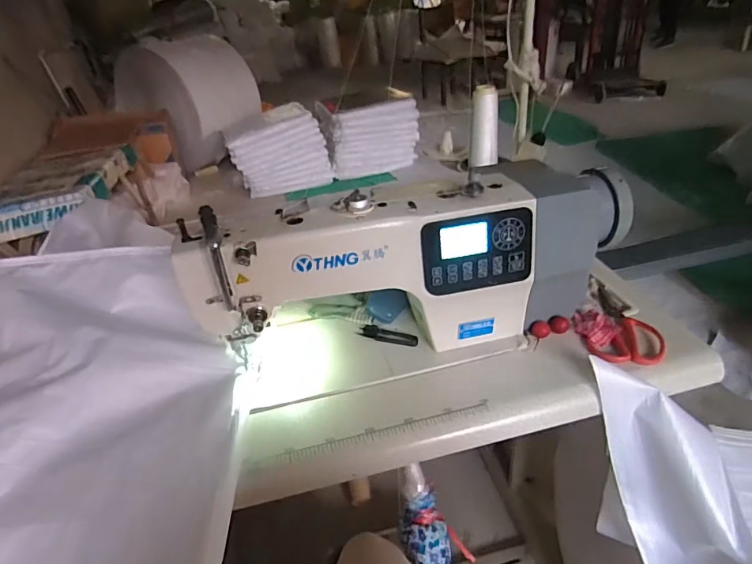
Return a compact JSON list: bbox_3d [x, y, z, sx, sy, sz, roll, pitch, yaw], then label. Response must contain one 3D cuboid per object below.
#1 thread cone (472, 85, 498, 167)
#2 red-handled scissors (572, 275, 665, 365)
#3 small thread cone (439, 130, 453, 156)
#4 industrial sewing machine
[{"bbox_3d":[0.233,-0.331,0.998,0.054,0.152,0.058,2,35,11],"label":"thread cone"},{"bbox_3d":[0.355,0.049,0.719,0.103,0.016,0.191,-2,34,6],"label":"red-handled scissors"},{"bbox_3d":[0.169,-0.331,1.125,0.031,0.053,0.032,-1,34,7],"label":"small thread cone"},{"bbox_3d":[0.052,-0.022,0.673,0.596,0.243,0.144,-12,34,-8],"label":"industrial sewing machine"}]

